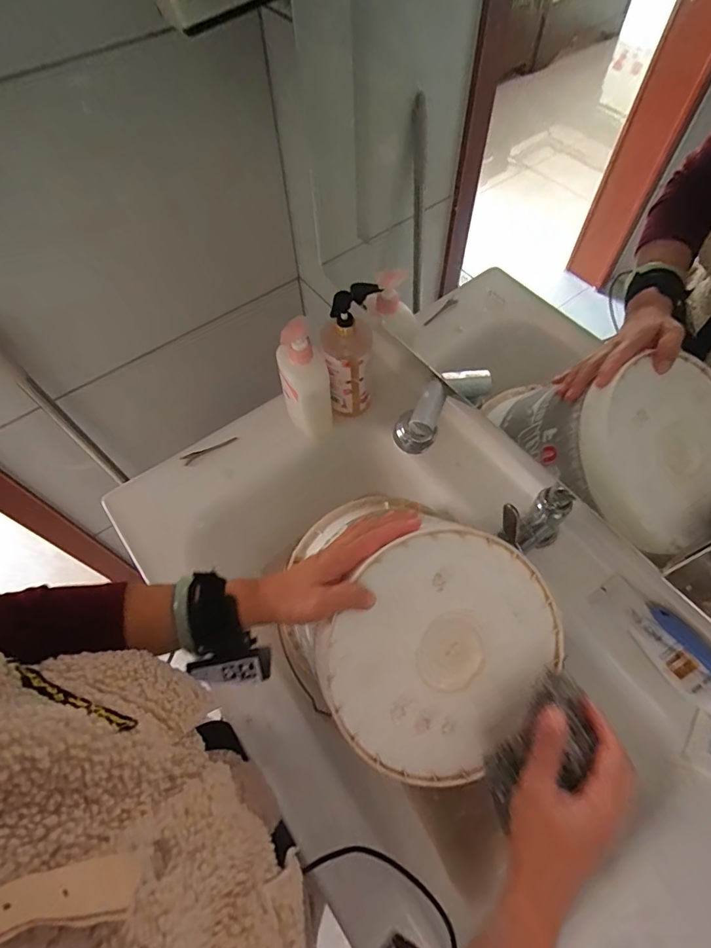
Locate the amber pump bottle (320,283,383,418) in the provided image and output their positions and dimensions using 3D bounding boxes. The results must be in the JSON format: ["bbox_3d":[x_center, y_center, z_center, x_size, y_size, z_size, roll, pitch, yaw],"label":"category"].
[{"bbox_3d":[-0.005,-0.161,0.636,0.063,0.201,0.072,16,63,9],"label":"amber pump bottle"}]

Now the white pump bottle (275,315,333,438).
[{"bbox_3d":[-0.070,-0.125,0.631,0.064,0.157,0.075,-13,62,-6],"label":"white pump bottle"}]

